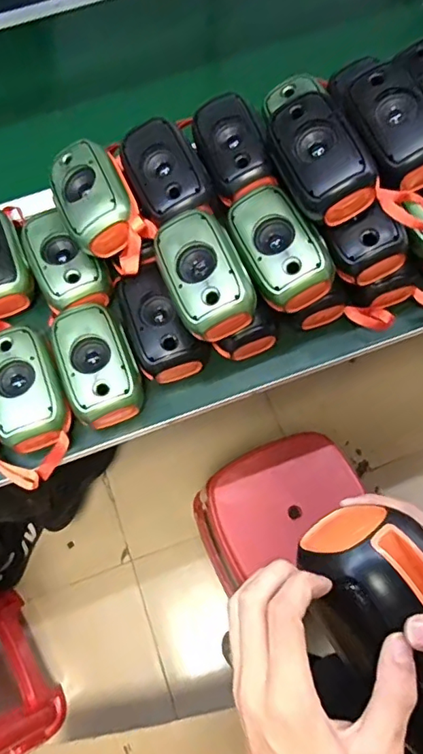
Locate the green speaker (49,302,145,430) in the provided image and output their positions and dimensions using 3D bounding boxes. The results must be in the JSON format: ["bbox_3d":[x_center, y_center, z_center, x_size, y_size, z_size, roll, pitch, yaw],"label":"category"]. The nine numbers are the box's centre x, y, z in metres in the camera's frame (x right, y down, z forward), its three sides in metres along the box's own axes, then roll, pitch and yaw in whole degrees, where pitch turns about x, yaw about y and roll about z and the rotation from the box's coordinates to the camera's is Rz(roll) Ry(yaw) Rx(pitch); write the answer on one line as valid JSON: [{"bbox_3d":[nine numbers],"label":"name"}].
[{"bbox_3d":[-0.149,-0.016,0.692,0.092,0.055,0.160,-21,70,-5],"label":"green speaker"}]

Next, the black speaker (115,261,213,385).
[{"bbox_3d":[-0.069,-0.075,0.727,0.094,0.063,0.153,-21,70,-5],"label":"black speaker"}]

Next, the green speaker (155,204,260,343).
[{"bbox_3d":[-0.009,-0.133,0.671,0.101,0.059,0.163,-23,71,-6],"label":"green speaker"}]

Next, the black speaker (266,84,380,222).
[{"bbox_3d":[0.140,-0.273,0.657,0.098,0.060,0.163,-30,74,14],"label":"black speaker"}]

